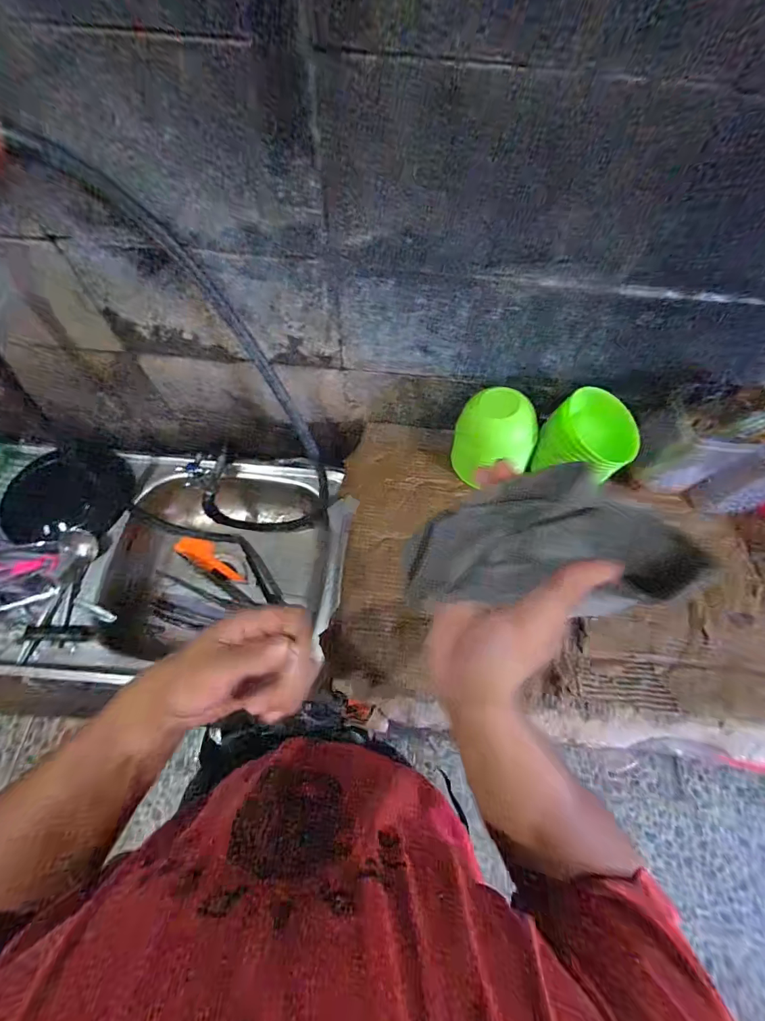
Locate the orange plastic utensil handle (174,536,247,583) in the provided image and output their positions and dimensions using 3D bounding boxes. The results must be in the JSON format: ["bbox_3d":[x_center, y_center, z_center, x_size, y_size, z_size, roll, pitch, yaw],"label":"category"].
[{"bbox_3d":[-0.337,0.096,0.789,0.156,0.010,0.050,28,67,10],"label":"orange plastic utensil handle"}]

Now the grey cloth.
[{"bbox_3d":[0.091,0.024,0.281,0.204,0.043,0.083,-11,56,41],"label":"grey cloth"}]

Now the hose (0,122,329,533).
[{"bbox_3d":[-0.315,-0.152,0.591,0.451,0.597,0.111,14,65,4],"label":"hose"}]

